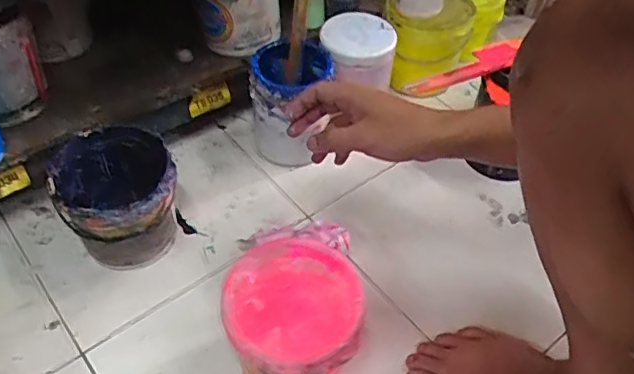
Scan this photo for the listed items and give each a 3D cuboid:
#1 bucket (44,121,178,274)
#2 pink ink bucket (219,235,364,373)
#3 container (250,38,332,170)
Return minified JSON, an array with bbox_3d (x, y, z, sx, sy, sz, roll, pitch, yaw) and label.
[{"bbox_3d":[-0.219,0.016,0.662,0.124,0.120,0.131,-14,52,-16],"label":"bucket"},{"bbox_3d":[-0.025,0.138,0.568,0.118,0.131,0.130,5,48,1],"label":"pink ink bucket"},{"bbox_3d":[-0.035,-0.101,0.764,0.096,0.152,0.096,2,49,-3],"label":"container"}]

